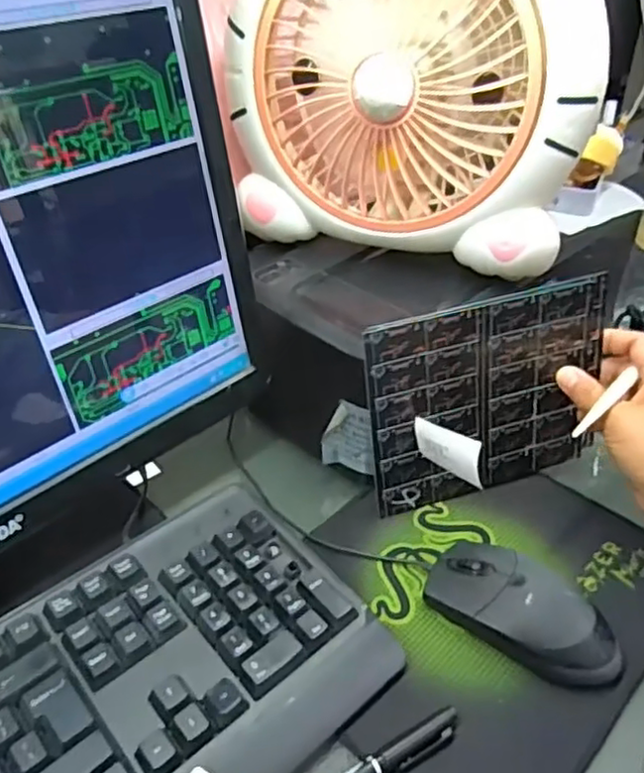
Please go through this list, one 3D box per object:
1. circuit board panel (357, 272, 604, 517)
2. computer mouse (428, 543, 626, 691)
[{"bbox_3d":[0.117,0.008,0.458,0.175,0.141,0.005,-14,27,-14],"label":"circuit board panel"},{"bbox_3d":[0.115,0.131,0.387,0.055,0.035,0.112,-29,45,-33],"label":"computer mouse"}]

